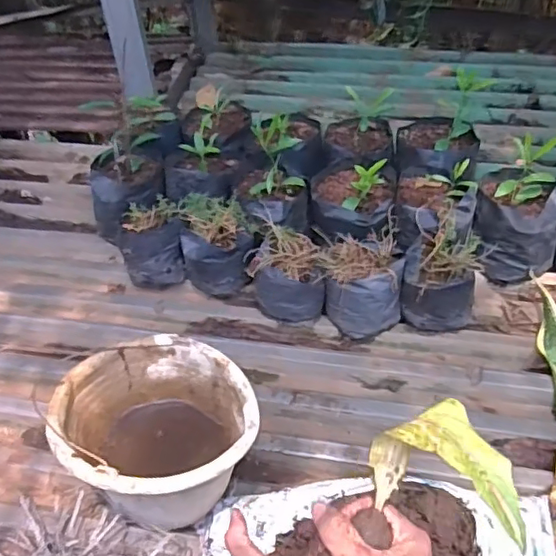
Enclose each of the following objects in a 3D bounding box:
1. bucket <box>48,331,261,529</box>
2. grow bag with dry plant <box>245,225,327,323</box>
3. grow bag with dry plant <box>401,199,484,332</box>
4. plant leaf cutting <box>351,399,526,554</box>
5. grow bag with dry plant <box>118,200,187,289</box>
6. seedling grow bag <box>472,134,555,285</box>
[{"bbox_3d":[-0.155,0.214,0.786,0.246,0.183,0.224,-1,48,1],"label":"bucket"},{"bbox_3d":[0.013,-0.013,1.037,0.123,0.127,0.138,-4,48,-2],"label":"grow bag with dry plant"},{"bbox_3d":[0.281,-0.011,1.009,0.120,0.137,0.166,12,50,12],"label":"grow bag with dry plant"},{"bbox_3d":[0.116,0.134,0.414,0.098,0.084,0.082,9,47,12],"label":"plant leaf cutting"},{"bbox_3d":[-0.231,-0.052,1.102,0.117,0.146,0.093,-15,49,-12],"label":"grow bag with dry plant"},{"bbox_3d":[0.430,-0.117,1.050,0.151,0.209,0.166,16,50,15],"label":"seedling grow bag"}]

